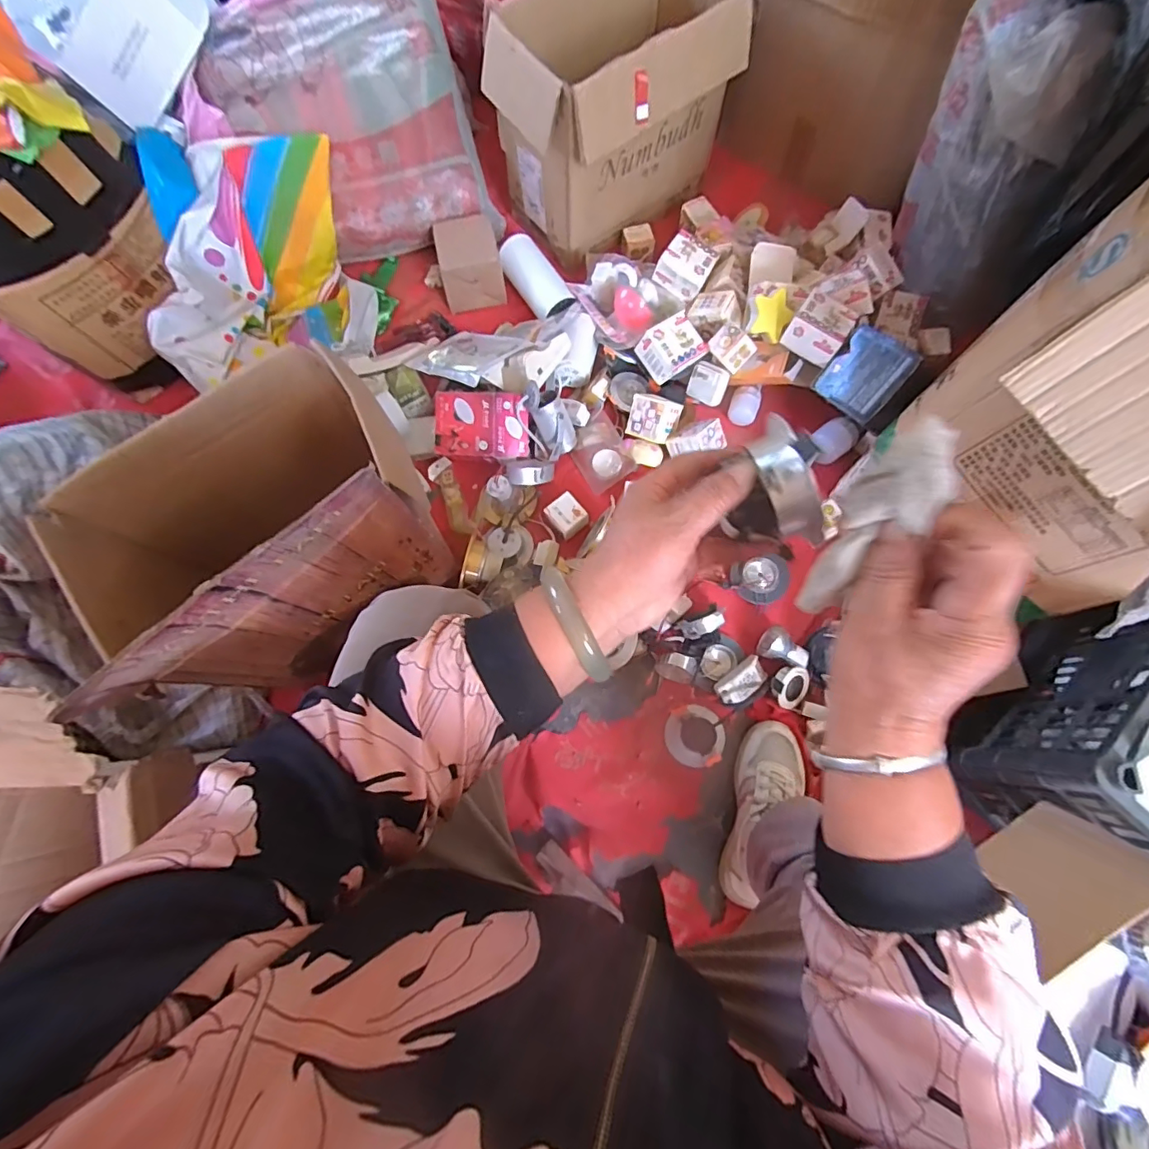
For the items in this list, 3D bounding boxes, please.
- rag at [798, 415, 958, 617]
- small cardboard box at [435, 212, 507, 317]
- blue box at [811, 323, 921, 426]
[{"bbox_3d":[0.144,-0.026,0.254,0.033,0.034,0.104,34,110,11],"label":"rag"},{"bbox_3d":[-0.195,-0.577,0.981,0.114,0.093,0.118,-10,74,-1],"label":"small cardboard box"},{"bbox_3d":[0.439,-0.301,0.798,0.022,0.110,0.112,-4,46,-39],"label":"blue box"}]

